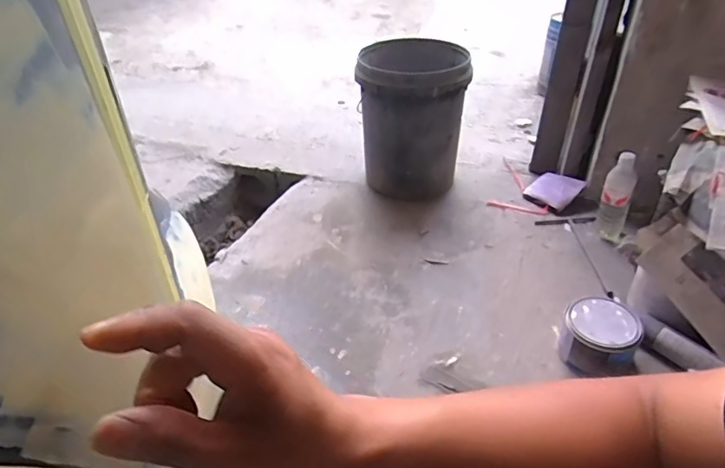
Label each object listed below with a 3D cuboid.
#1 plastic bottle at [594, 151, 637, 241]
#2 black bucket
[{"bbox_3d":[0.604,-0.086,1.190,0.061,0.229,0.073,19,42,25],"label":"plastic bottle"},{"bbox_3d":[0.132,-0.301,1.376,0.281,0.383,0.311,27,46,32],"label":"black bucket"}]

